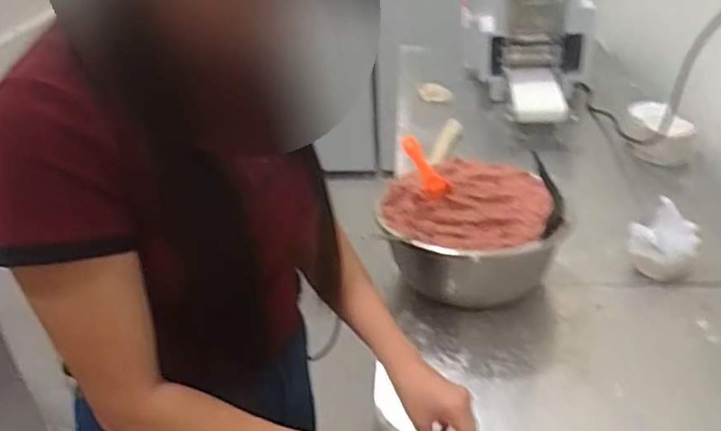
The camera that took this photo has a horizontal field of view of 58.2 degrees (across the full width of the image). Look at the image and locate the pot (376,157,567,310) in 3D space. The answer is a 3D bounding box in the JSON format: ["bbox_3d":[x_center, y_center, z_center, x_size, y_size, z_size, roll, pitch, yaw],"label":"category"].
[{"bbox_3d":[0.159,0.032,0.974,0.252,0.134,0.238,-4,31,-1],"label":"pot"}]

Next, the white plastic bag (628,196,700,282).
[{"bbox_3d":[0.462,0.037,0.994,0.078,0.095,0.097,-28,39,-35],"label":"white plastic bag"}]

